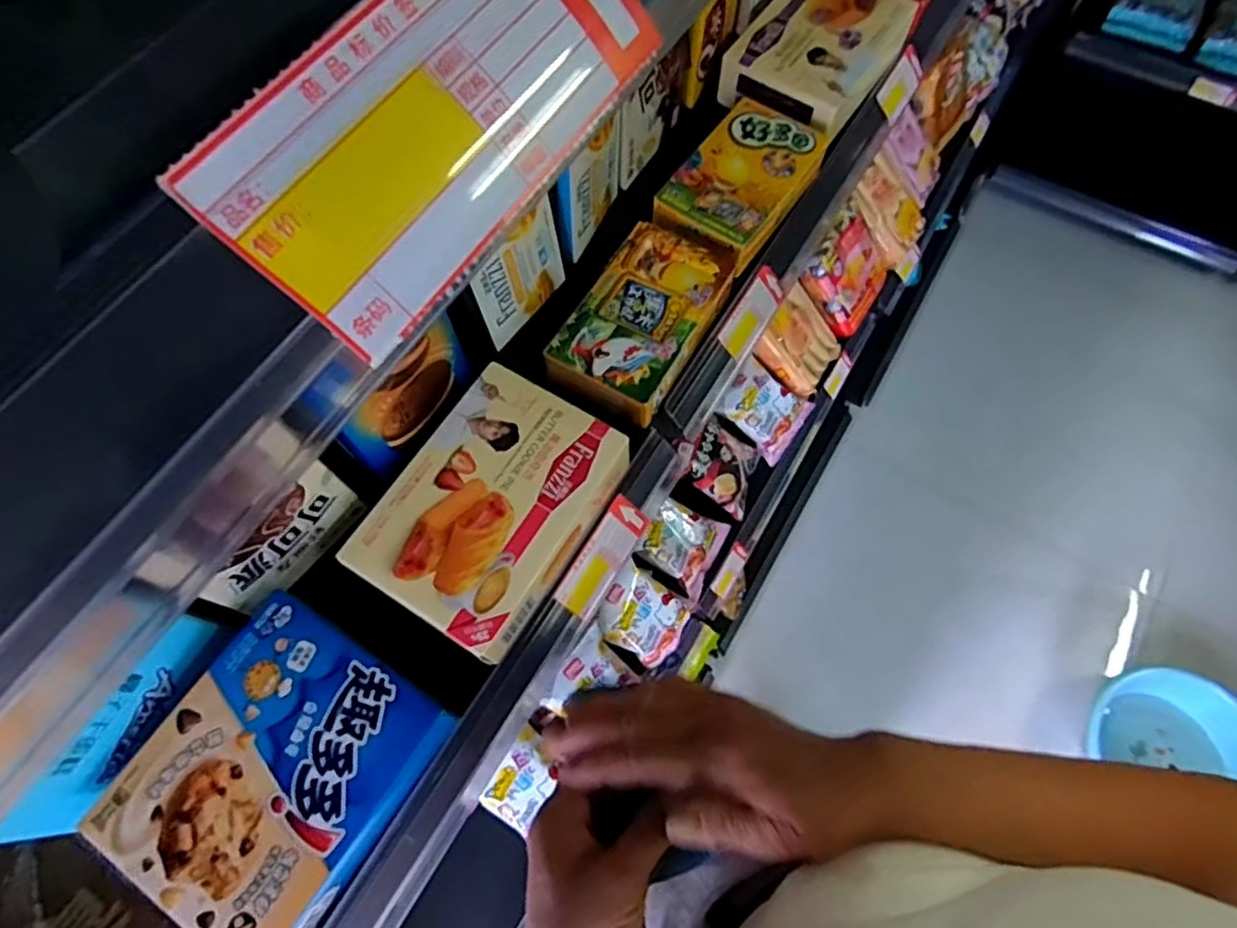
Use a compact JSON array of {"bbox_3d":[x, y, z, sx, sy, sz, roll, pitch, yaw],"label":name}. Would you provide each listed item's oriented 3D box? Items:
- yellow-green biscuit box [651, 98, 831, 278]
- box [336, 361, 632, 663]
[{"bbox_3d":[0.110,-0.253,0.579,0.093,0.030,0.154,32,71,14],"label":"yellow-green biscuit box"},{"bbox_3d":[-0.086,0.029,0.457,0.123,0.043,0.171,29,70,13],"label":"box"}]

